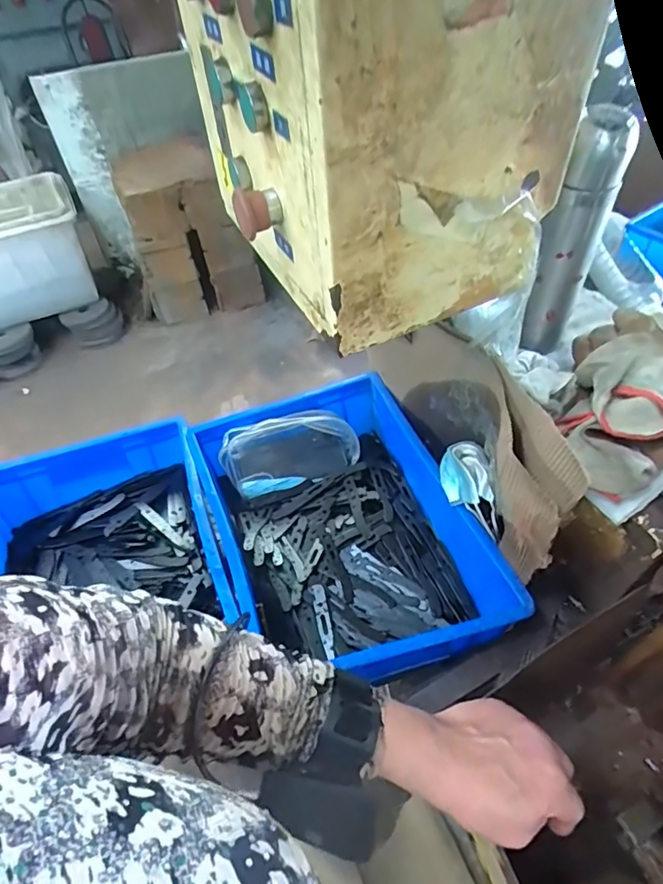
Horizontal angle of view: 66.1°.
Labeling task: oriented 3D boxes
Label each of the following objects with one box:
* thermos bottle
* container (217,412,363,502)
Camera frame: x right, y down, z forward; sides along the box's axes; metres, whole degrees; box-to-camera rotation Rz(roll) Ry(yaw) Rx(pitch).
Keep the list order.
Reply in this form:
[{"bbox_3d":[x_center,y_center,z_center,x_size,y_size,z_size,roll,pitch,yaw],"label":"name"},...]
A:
[{"bbox_3d":[0.242,-0.197,0.518,0.053,0.225,0.051,25,56,24],"label":"thermos bottle"},{"bbox_3d":[-0.062,0.013,0.772,0.196,0.103,0.037,-15,9,-10],"label":"container"}]

